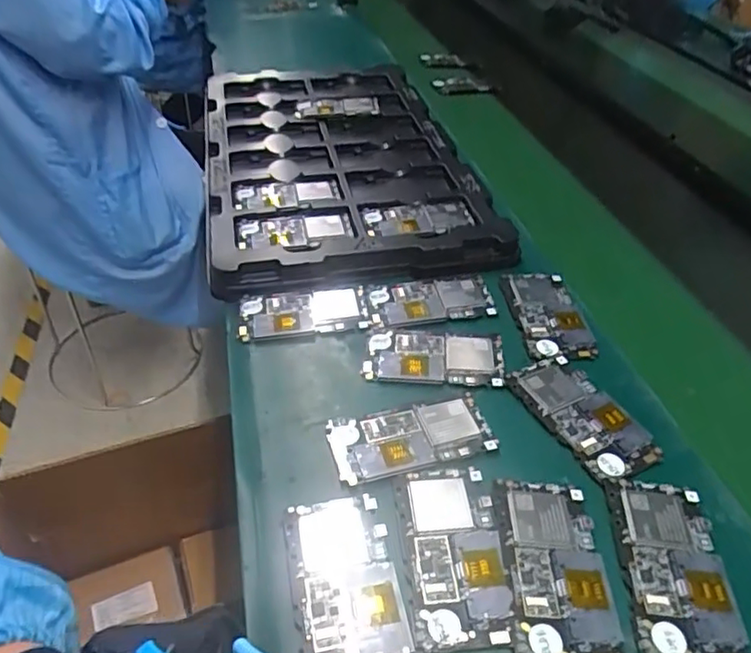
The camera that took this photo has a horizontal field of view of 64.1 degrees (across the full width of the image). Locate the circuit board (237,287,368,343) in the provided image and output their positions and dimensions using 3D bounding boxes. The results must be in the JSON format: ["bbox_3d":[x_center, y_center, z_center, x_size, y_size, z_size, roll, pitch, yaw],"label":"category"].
[{"bbox_3d":[-0.071,-0.013,0.586,0.122,0.007,0.055,-7,50,-7],"label":"circuit board"}]

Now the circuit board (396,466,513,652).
[{"bbox_3d":[0.052,0.151,0.405,0.063,0.007,0.124,-1,43,-5],"label":"circuit board"}]

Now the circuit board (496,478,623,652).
[{"bbox_3d":[0.118,0.157,0.395,0.062,0.006,0.126,4,42,0],"label":"circuit board"}]

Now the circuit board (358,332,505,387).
[{"bbox_3d":[0.053,0.027,0.543,0.121,0.005,0.063,5,42,1],"label":"circuit board"}]

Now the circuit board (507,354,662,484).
[{"bbox_3d":[0.170,0.072,0.496,0.067,0.004,0.123,-17,46,-21],"label":"circuit board"}]

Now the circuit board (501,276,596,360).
[{"bbox_3d":[0.169,-0.013,0.595,0.066,0.006,0.129,-2,43,-6],"label":"circuit board"}]

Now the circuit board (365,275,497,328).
[{"bbox_3d":[0.056,-0.025,0.607,0.128,0.006,0.063,-7,43,-12],"label":"circuit board"}]

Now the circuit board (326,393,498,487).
[{"bbox_3d":[0.028,0.087,0.474,0.125,0.004,0.064,-10,37,-11],"label":"circuit board"}]

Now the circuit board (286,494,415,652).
[{"bbox_3d":[-0.018,0.164,0.381,0.066,0.004,0.124,-7,43,-12],"label":"circuit board"}]

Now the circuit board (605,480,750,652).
[{"bbox_3d":[0.198,0.159,0.398,0.067,0.004,0.128,7,42,3],"label":"circuit board"}]

